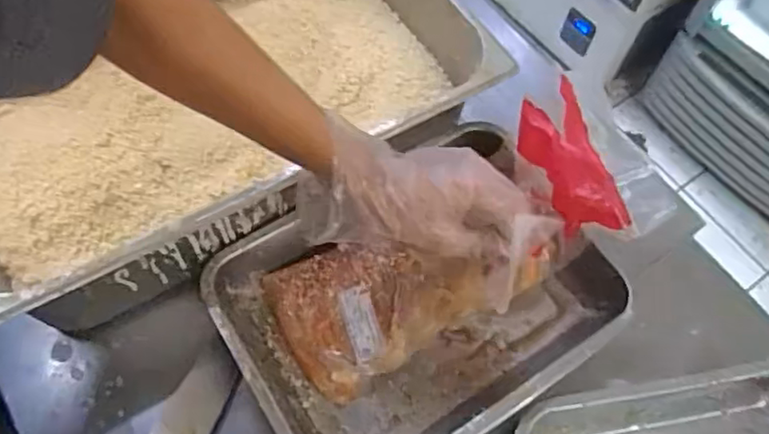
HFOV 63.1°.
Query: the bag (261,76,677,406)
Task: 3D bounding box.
[{"bbox_3d":[0.068,0.029,0.601,0.372,0.088,0.147,-31,67,0],"label":"bag"}]

